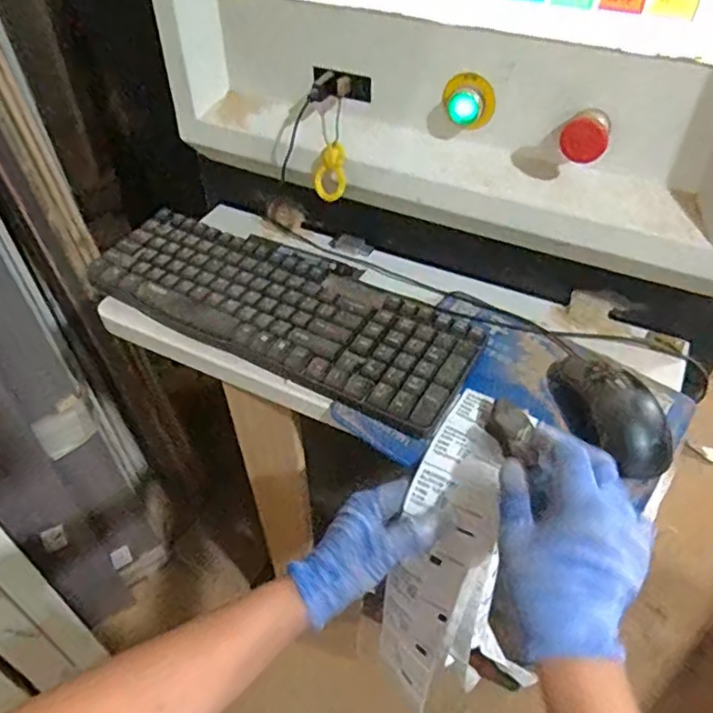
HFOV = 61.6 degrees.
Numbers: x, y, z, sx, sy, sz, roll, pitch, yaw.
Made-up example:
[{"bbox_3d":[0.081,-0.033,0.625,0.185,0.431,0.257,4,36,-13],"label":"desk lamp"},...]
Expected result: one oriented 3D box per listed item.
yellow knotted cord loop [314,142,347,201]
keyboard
[{"bbox_3d":[-0.021,-0.165,0.540,0.032,0.050,0.006,29,28,14],"label":"yellow knotted cord loop"},{"bbox_3d":[-0.073,-0.052,0.555,0.376,0.021,0.129,23,49,21],"label":"keyboard"}]

